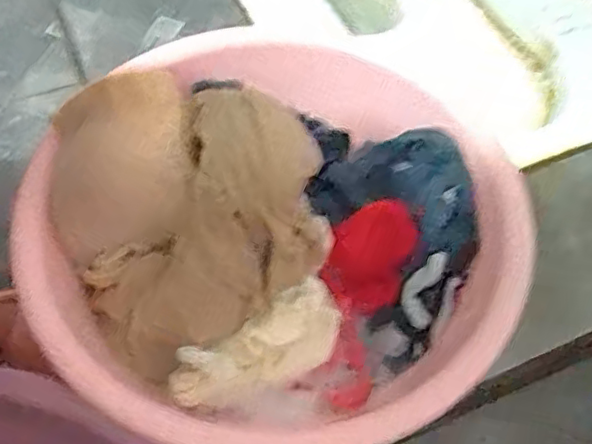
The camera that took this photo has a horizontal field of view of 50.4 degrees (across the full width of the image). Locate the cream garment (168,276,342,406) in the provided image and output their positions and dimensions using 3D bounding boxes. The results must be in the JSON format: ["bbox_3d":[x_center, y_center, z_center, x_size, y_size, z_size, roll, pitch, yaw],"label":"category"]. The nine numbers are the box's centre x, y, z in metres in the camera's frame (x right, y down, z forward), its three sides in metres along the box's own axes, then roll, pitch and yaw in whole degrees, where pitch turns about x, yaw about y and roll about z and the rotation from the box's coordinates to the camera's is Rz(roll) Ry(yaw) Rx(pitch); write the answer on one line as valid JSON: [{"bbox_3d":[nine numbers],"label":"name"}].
[{"bbox_3d":[-0.024,0.093,0.452,0.134,0.040,0.048,-26,63,-17],"label":"cream garment"}]

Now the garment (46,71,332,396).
[{"bbox_3d":[-0.086,-0.014,0.452,0.167,0.112,0.184,-30,64,-19],"label":"garment"}]

